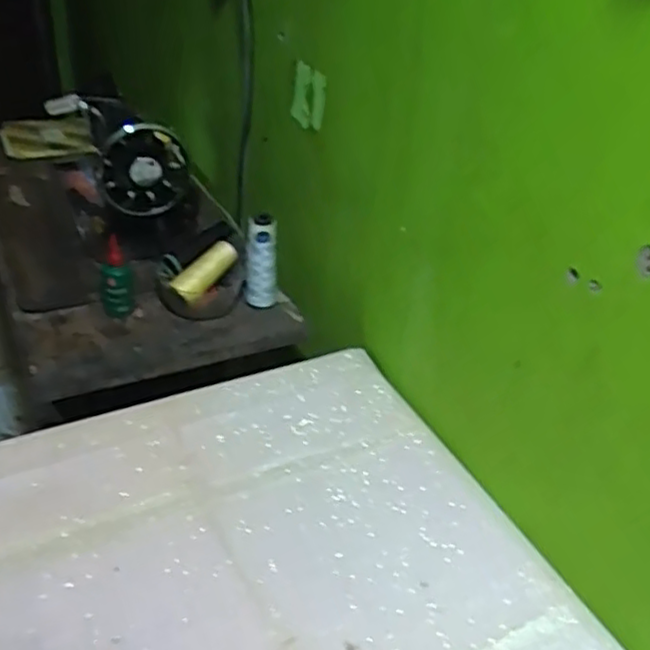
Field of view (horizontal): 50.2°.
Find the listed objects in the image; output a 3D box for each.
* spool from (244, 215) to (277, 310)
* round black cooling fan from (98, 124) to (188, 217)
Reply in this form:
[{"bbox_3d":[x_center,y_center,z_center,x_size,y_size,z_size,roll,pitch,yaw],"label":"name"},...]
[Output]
[{"bbox_3d":[-0.095,-0.090,1.035,0.049,0.131,0.058,4,35,-3],"label":"spool"},{"bbox_3d":[-0.265,-0.226,1.015,0.128,0.138,0.049,-10,38,-21],"label":"round black cooling fan"}]

